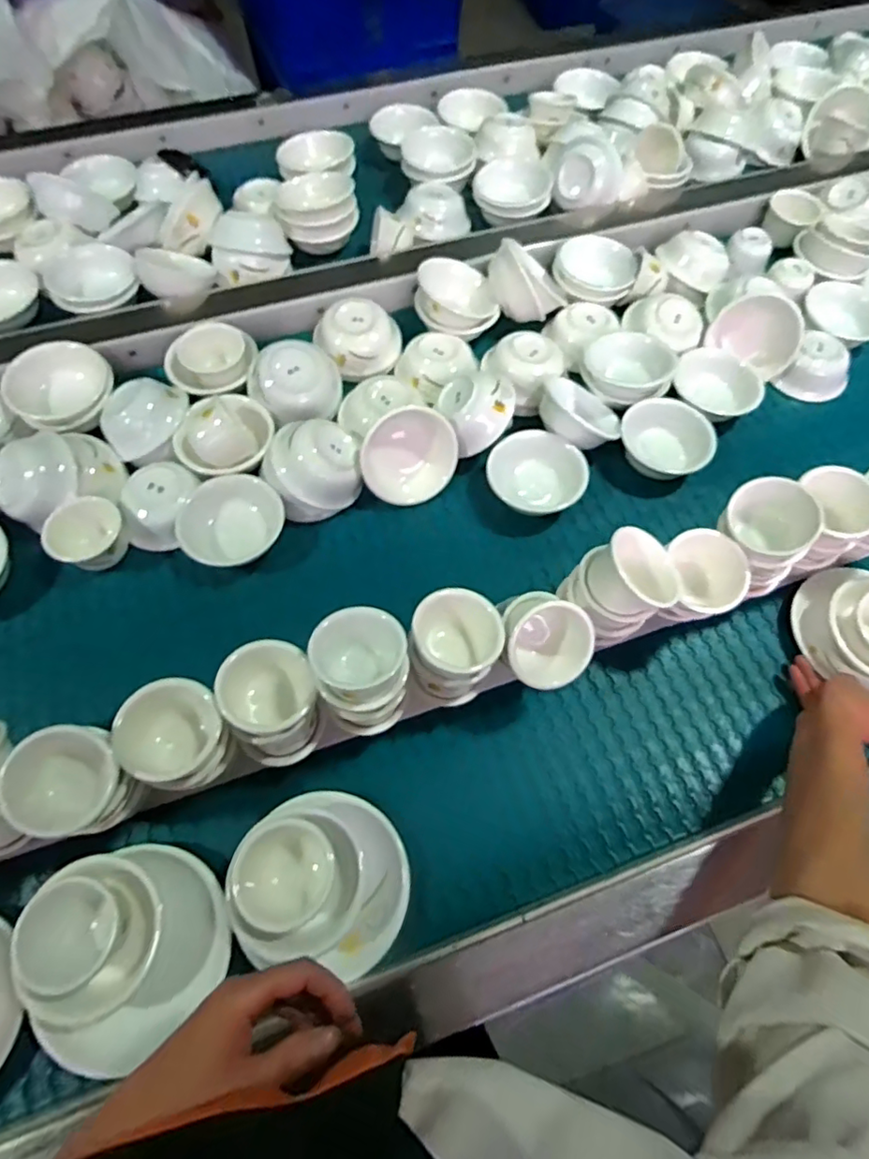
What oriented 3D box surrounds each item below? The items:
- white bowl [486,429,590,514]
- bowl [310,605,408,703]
[{"bbox_3d":[0.121,-0.125,0.686,0.115,0.058,0.096,18,66,6],"label":"white bowl"},{"bbox_3d":[-0.063,0.063,0.481,0.072,0.052,0.070,0,68,0],"label":"bowl"}]

